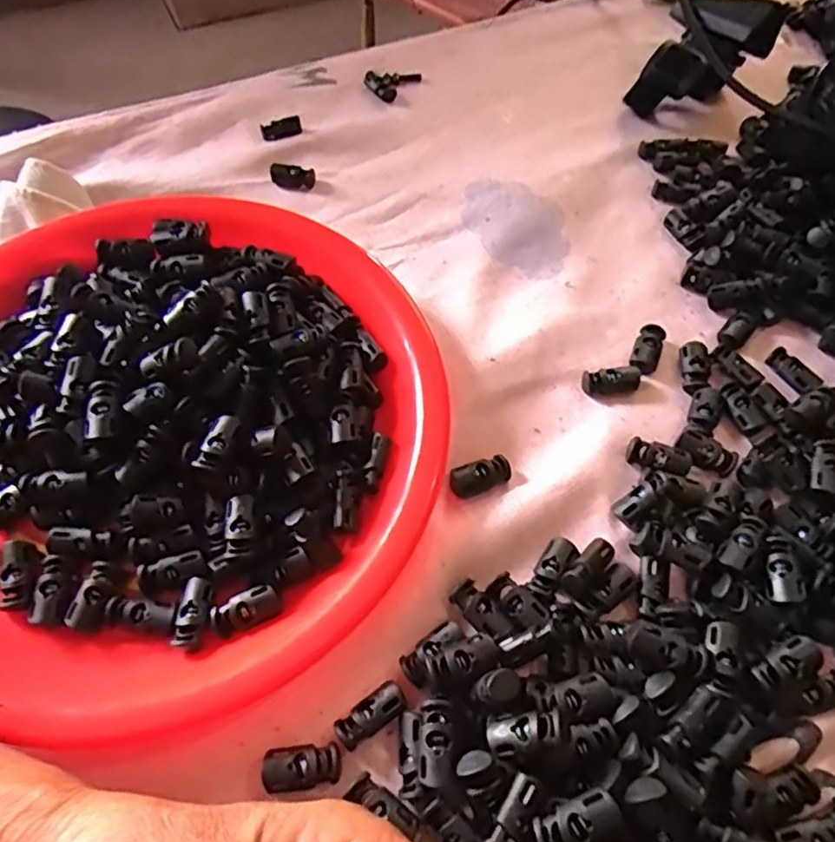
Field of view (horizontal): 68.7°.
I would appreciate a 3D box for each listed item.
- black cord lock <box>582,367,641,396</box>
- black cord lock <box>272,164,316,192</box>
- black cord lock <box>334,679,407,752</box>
[{"bbox_3d":[0.098,-0.020,0.307,0.028,0.007,0.012,-3,58,-2],"label":"black cord lock"},{"bbox_3d":[-0.080,-0.156,0.390,0.026,0.010,0.015,5,58,3],"label":"black cord lock"},{"bbox_3d":[-0.017,0.110,0.229,0.027,0.008,0.012,-30,63,-17],"label":"black cord lock"}]

